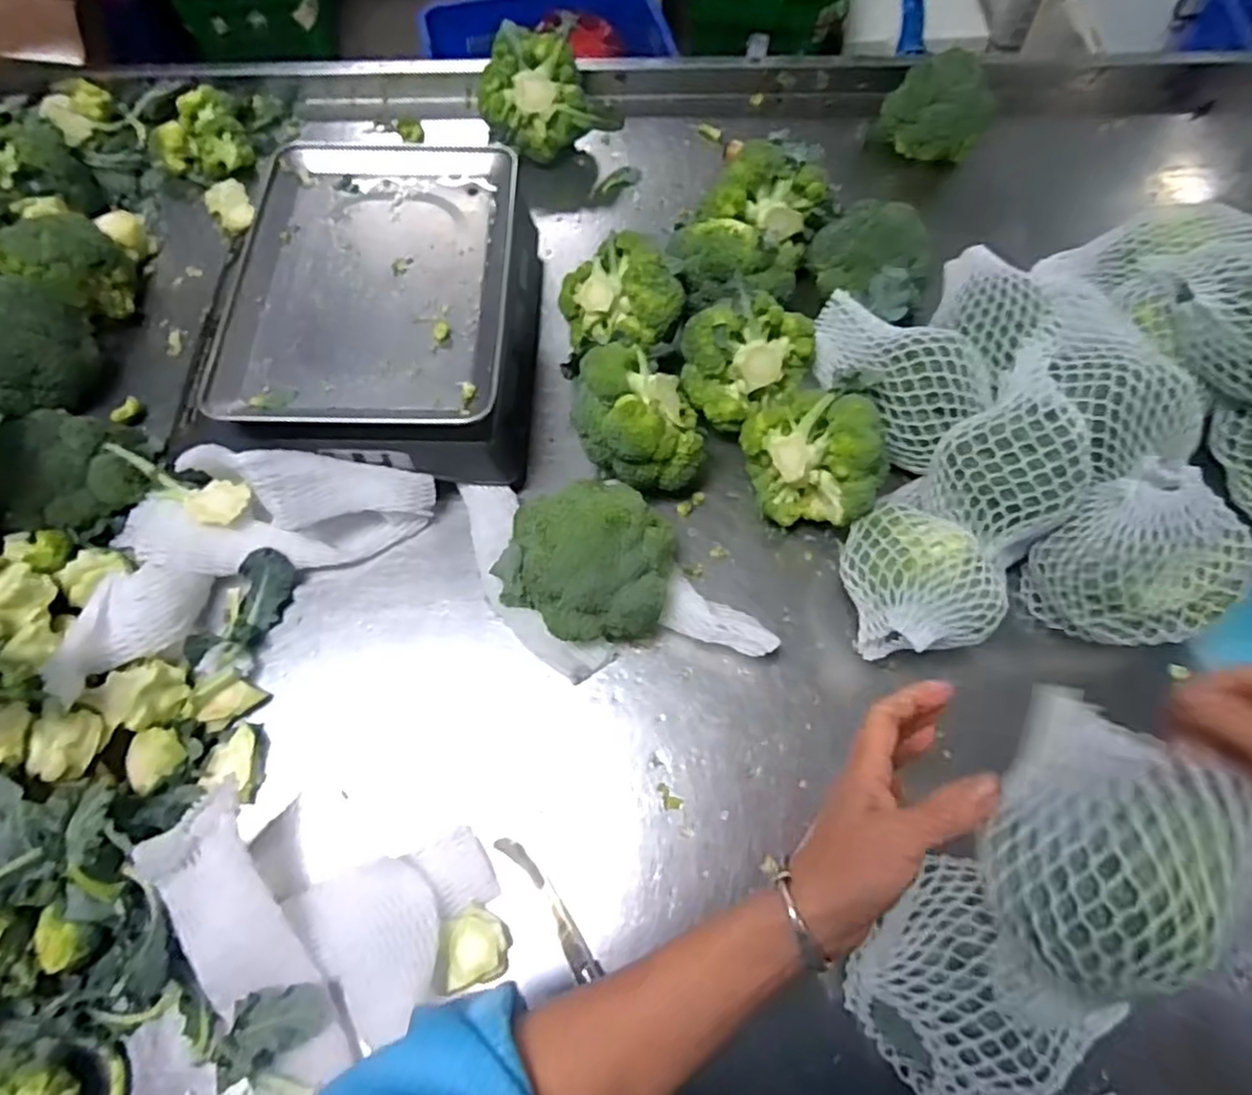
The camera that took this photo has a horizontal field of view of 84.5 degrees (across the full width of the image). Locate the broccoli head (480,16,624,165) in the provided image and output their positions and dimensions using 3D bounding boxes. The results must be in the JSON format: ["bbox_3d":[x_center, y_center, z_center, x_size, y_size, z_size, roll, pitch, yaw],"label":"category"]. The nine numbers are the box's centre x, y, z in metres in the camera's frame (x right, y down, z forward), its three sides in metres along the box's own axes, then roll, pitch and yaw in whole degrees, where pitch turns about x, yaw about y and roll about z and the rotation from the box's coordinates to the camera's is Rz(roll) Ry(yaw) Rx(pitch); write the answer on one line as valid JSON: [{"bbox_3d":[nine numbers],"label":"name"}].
[{"bbox_3d":[-0.093,-0.522,0.792,0.144,0.096,0.105,-26,70,-11],"label":"broccoli head"}]

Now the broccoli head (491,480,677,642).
[{"bbox_3d":[-0.034,0.011,0.574,0.139,0.108,0.124,11,67,4],"label":"broccoli head"}]

